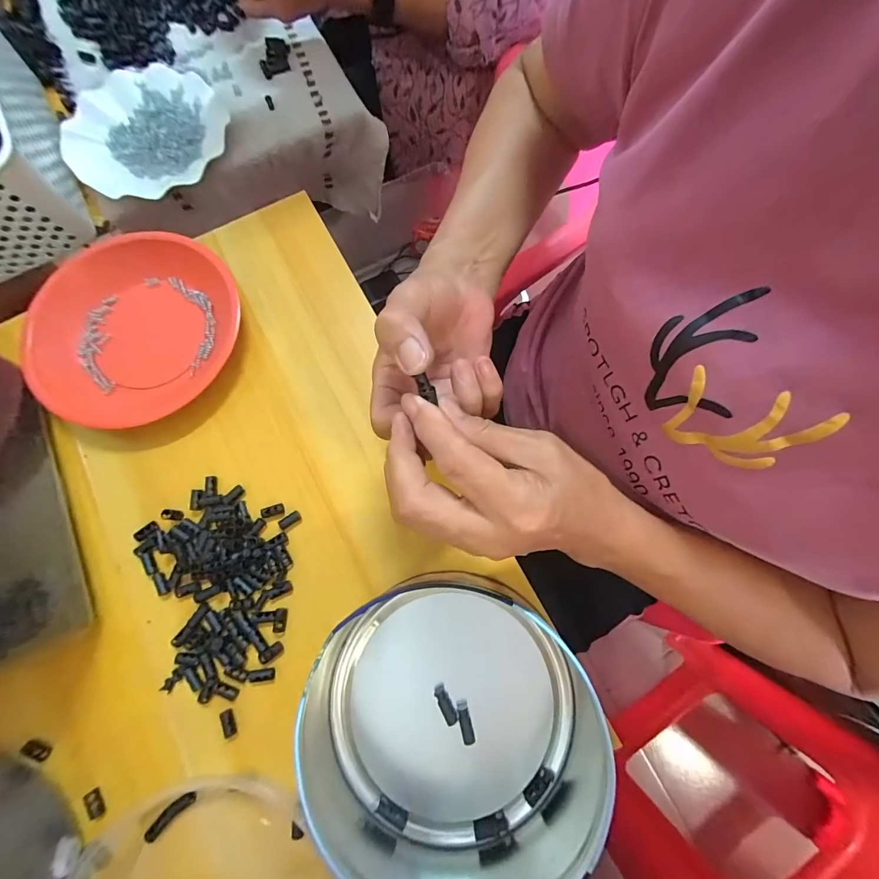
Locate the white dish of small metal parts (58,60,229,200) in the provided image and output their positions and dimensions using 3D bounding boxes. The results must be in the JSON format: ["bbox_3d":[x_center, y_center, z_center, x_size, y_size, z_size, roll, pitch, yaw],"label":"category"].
[{"bbox_3d":[-0.357,-0.375,0.475,0.183,0.026,0.182,0,77,1],"label":"white dish of small metal parts"}]

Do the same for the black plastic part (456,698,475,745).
[{"bbox_3d":[0.020,0.216,0.301,0.009,0.010,0.028,-12,77,-2],"label":"black plastic part"}]

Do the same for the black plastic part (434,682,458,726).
[{"bbox_3d":[0.005,0.204,0.303,0.010,0.006,0.028,-25,57,-9],"label":"black plastic part"}]

